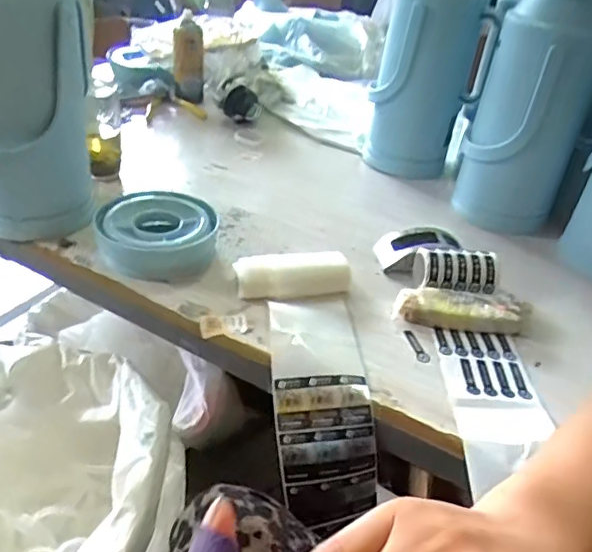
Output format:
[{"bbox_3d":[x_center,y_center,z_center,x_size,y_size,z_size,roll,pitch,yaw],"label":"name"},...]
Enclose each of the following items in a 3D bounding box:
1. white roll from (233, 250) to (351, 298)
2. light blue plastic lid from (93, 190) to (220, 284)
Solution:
[{"bbox_3d":[-0.002,-0.003,0.728,0.146,0.049,0.050,-3,37,-15],"label":"white roll"},{"bbox_3d":[-0.183,-0.057,0.767,0.153,0.056,0.142,5,35,-4],"label":"light blue plastic lid"}]

